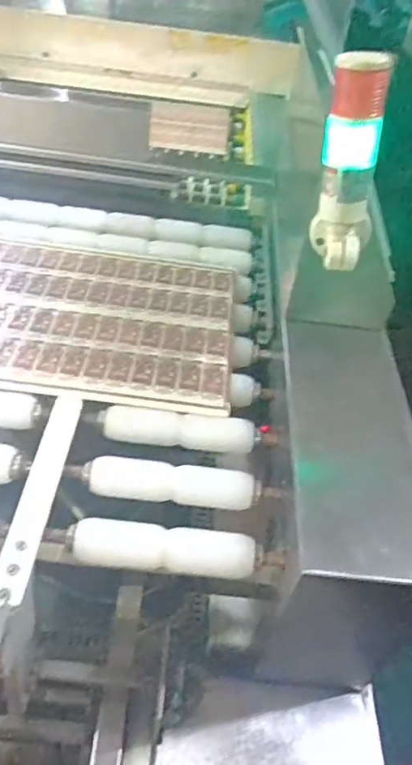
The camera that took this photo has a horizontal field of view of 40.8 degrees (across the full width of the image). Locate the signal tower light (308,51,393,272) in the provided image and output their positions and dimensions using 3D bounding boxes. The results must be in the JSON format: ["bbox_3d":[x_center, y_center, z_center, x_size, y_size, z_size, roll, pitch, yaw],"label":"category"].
[{"bbox_3d":[0.158,-0.235,0.600,0.065,0.208,0.080,14,40,13],"label":"signal tower light"}]

